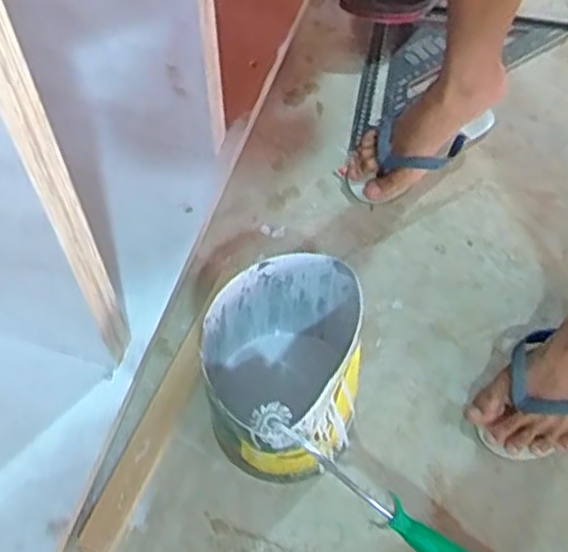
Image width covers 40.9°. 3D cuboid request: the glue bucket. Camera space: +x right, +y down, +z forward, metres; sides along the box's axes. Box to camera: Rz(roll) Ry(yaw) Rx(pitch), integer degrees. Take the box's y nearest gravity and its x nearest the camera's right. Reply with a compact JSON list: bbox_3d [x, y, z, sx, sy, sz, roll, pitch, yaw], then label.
[{"bbox_3d":[-0.002,0.112,0.796,0.157,0.212,0.194,3,60,1],"label":"glue bucket"}]

